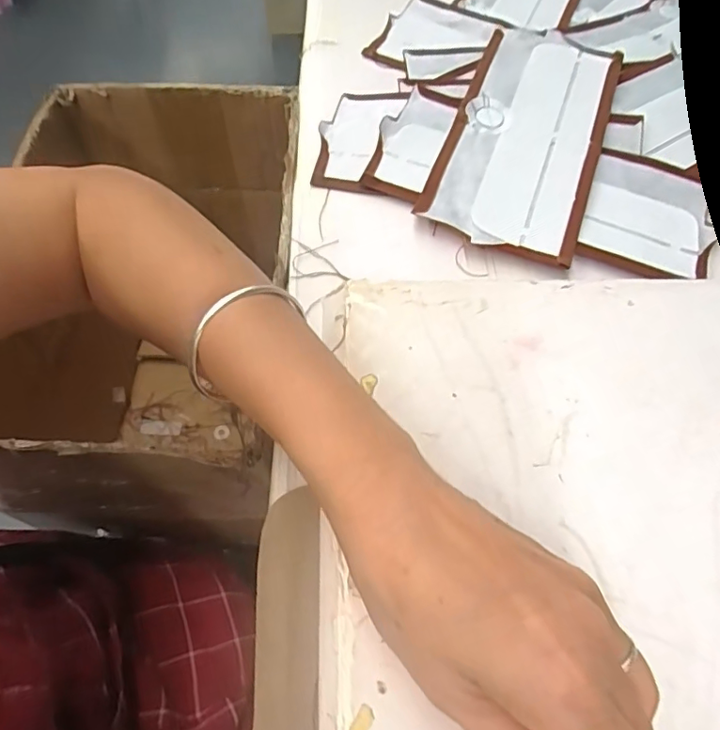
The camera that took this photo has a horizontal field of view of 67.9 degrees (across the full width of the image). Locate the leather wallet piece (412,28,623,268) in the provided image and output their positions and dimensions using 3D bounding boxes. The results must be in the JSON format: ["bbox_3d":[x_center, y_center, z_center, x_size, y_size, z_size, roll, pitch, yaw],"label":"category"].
[{"bbox_3d":[0.126,-0.176,0.401,0.105,0.006,0.227,19,65,10],"label":"leather wallet piece"}]

